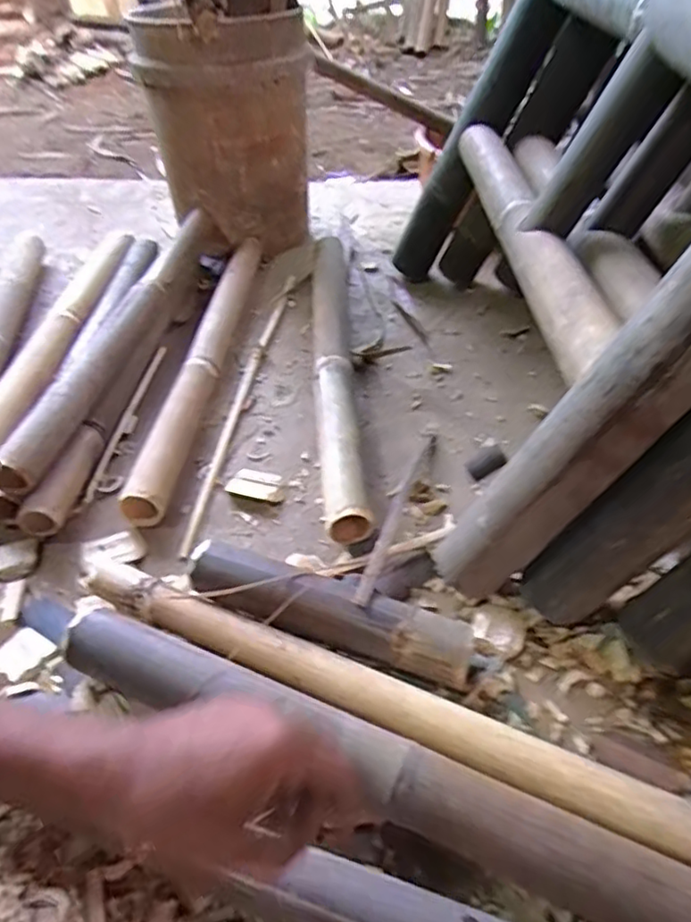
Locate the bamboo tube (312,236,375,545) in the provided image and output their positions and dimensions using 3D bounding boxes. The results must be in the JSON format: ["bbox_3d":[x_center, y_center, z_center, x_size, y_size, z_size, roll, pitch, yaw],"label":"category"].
[{"bbox_3d":[-0.016,-0.147,0.861,0.059,0.061,0.623,-5,44,0],"label":"bamboo tube"}]

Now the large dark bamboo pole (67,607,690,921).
[{"bbox_3d":[0.066,0.240,0.432,0.633,0.042,0.050,17,48,18],"label":"large dark bamboo pole"}]

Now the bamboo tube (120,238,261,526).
[{"bbox_3d":[-0.198,-0.159,0.893,0.053,0.059,0.614,1,44,7],"label":"bamboo tube"}]

